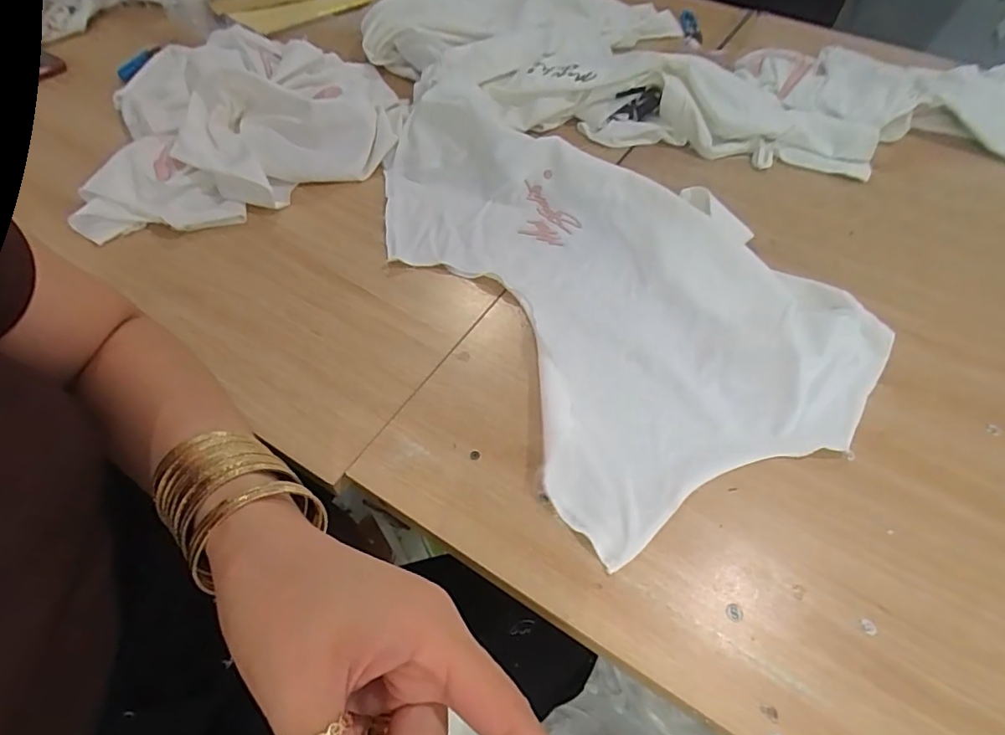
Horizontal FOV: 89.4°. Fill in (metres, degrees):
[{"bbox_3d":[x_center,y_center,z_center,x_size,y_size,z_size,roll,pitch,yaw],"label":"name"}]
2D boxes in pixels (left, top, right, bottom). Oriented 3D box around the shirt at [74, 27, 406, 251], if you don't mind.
[{"bbox_3d":[-0.330,-0.342,0.668,0.385,0.090,0.369,-9,55,-7],"label":"shirt"}]

